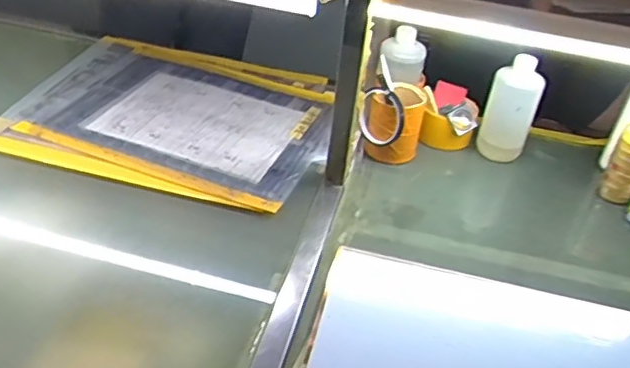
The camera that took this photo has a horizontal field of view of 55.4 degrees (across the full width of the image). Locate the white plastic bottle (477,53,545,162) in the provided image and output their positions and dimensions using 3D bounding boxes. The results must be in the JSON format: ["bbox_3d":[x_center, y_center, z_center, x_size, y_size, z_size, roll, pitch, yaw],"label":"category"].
[{"bbox_3d":[0.339,-0.124,1.047,0.084,0.195,0.095,17,38,13],"label":"white plastic bottle"}]

